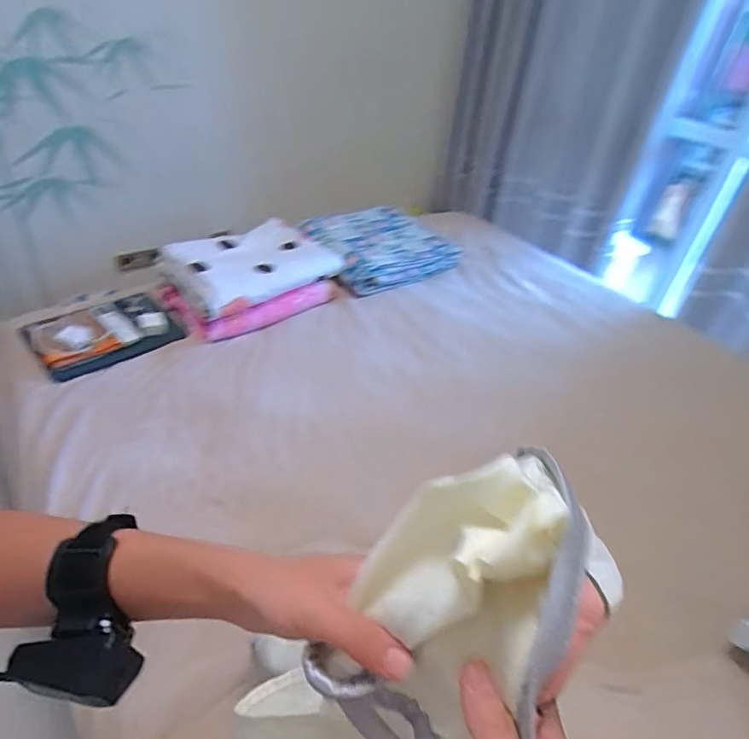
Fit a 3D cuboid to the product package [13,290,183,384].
[{"bbox_3d":[-0.691,-0.105,1.293,0.328,0.070,0.231,-25,49,-33],"label":"product package"}]

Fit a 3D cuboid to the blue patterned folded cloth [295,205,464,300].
[{"bbox_3d":[0.000,-0.421,1.706,0.427,0.097,0.406,-21,47,-30],"label":"blue patterned folded cloth"}]

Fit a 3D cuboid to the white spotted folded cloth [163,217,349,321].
[{"bbox_3d":[-0.351,-0.313,1.463,0.444,0.070,0.311,-27,50,-34],"label":"white spotted folded cloth"}]

